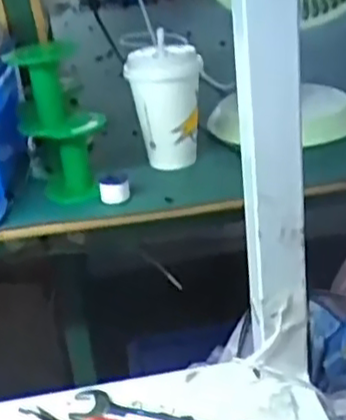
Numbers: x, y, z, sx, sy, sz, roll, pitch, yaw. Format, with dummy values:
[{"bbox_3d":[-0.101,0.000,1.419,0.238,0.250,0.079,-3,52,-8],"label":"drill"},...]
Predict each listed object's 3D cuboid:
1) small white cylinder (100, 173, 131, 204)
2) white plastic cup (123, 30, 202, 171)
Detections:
[{"bbox_3d":[-0.056,-0.021,0.691,0.028,0.023,0.031,-8,26,-4],"label":"small white cylinder"},{"bbox_3d":[-0.007,-0.109,0.738,0.069,0.130,0.071,-5,26,2],"label":"white plastic cup"}]

